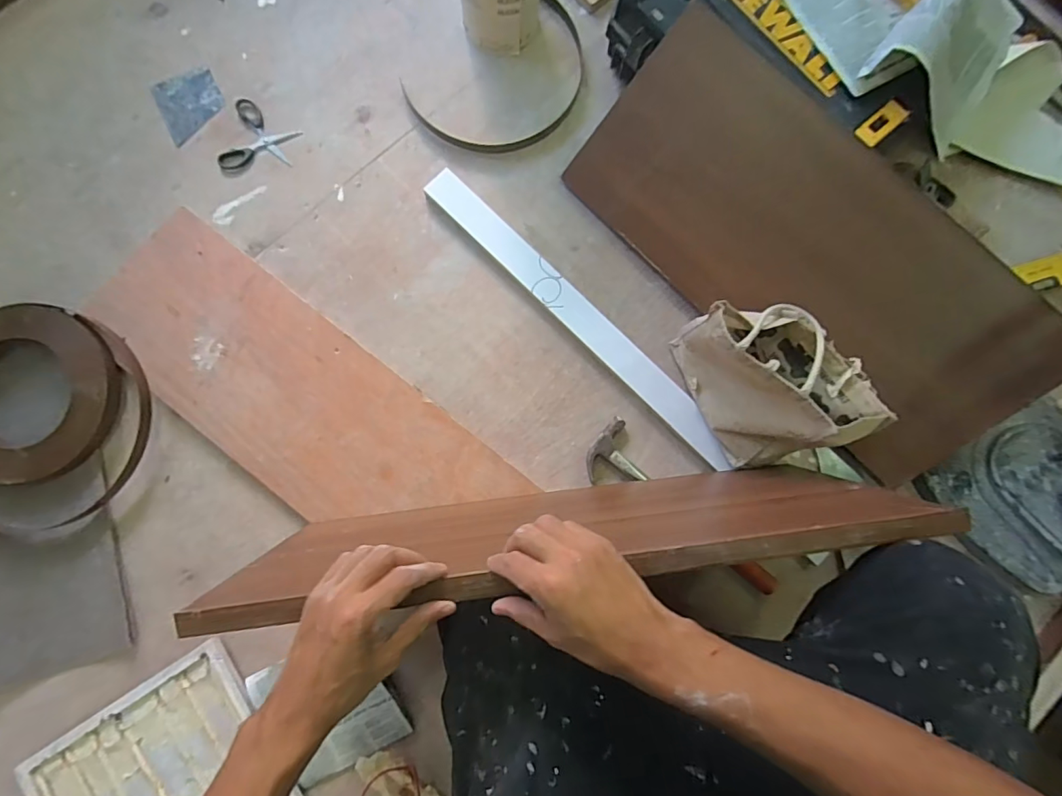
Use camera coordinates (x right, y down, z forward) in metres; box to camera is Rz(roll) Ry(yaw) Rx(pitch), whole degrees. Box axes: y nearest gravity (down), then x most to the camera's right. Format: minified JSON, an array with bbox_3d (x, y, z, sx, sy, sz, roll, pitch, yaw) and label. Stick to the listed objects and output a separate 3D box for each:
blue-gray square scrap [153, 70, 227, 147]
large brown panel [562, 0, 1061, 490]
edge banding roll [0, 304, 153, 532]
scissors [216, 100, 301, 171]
[{"bbox_3d":[-0.545,-0.471,0.806,0.096,0.004,0.109,-26,84,-8],"label":"blue-gray square scrap"},{"bbox_3d":[0.370,-0.194,0.691,0.670,0.031,0.282,43,125,2],"label":"large brown panel"},{"bbox_3d":[-0.687,0.023,0.703,0.288,0.045,0.295,0,81,-2],"label":"edge banding roll"},{"bbox_3d":[-0.427,-0.410,0.795,0.110,0.004,0.121,11,81,0],"label":"scissors"}]

